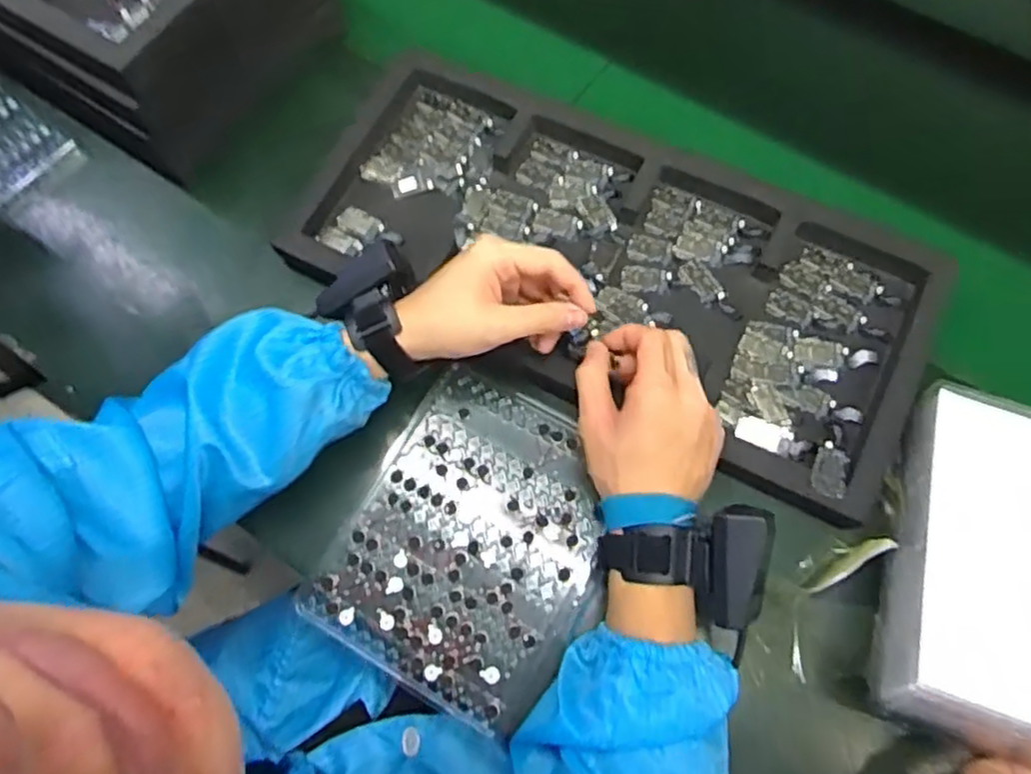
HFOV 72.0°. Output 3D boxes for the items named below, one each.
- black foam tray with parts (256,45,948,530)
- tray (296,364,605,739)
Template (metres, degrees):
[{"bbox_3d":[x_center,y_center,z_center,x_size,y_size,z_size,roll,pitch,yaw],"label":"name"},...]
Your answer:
[{"bbox_3d":[0.066,-0.095,0.565,0.492,0.047,0.225,25,71,11],"label":"black foam tray with parts"},{"bbox_3d":[-0.025,0.108,0.512,0.176,0.010,0.212,29,71,12],"label":"tray"}]

